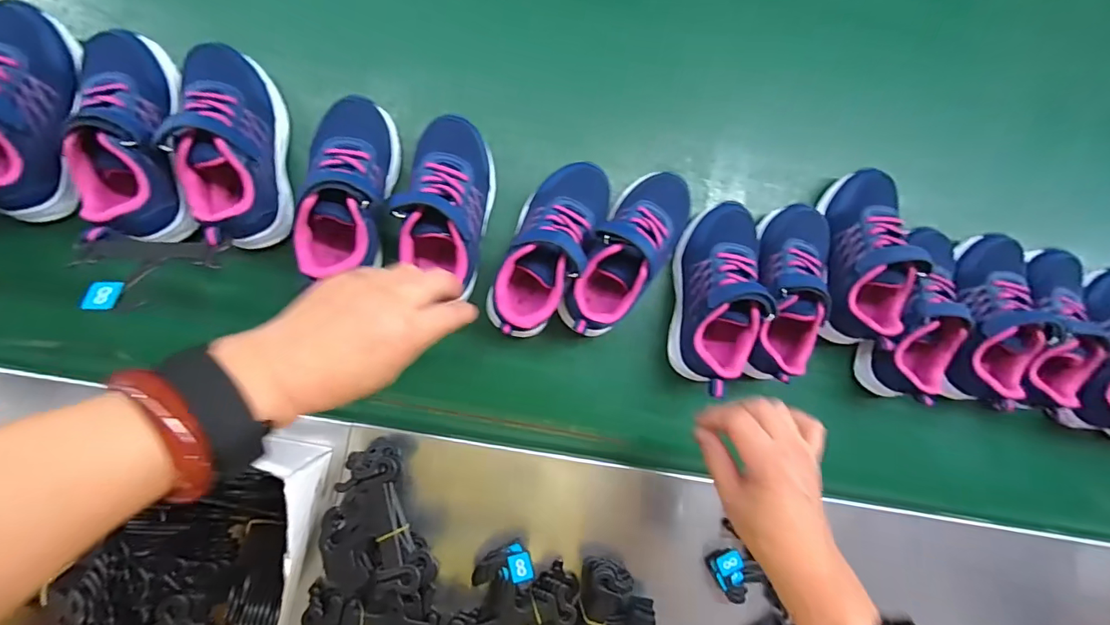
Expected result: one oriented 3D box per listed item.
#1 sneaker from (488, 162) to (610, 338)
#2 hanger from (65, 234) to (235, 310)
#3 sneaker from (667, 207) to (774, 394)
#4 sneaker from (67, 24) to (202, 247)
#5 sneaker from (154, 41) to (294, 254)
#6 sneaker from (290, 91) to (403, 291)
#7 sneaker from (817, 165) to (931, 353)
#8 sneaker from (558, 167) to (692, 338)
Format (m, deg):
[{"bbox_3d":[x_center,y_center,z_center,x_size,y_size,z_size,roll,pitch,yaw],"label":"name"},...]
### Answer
[{"bbox_3d":[-0.008,-0.062,0.421,0.074,0.063,0.168,27,88,-10],"label":"sneaker"},{"bbox_3d":[-0.300,-0.030,0.349,0.087,0.044,0.056,4,92,-9],"label":"hanger"},{"bbox_3d":[0.153,-0.017,0.437,0.070,0.065,0.170,13,91,-10],"label":"sneaker"},{"bbox_3d":[-0.345,-0.143,0.389,0.070,0.085,0.168,-7,94,-9],"label":"sneaker"},{"bbox_3d":[-0.272,-0.140,0.402,0.070,0.077,0.169,-7,94,-9],"label":"sneaker"},{"bbox_3d":[-0.177,-0.105,0.406,0.067,0.084,0.163,15,78,-10],"label":"sneaker"},{"bbox_3d":[0.304,-0.054,0.456,0.069,0.068,0.167,3,92,-9],"label":"sneaker"},{"bbox_3d":[0.068,-0.054,0.430,0.082,0.066,0.169,35,87,-9],"label":"sneaker"}]

